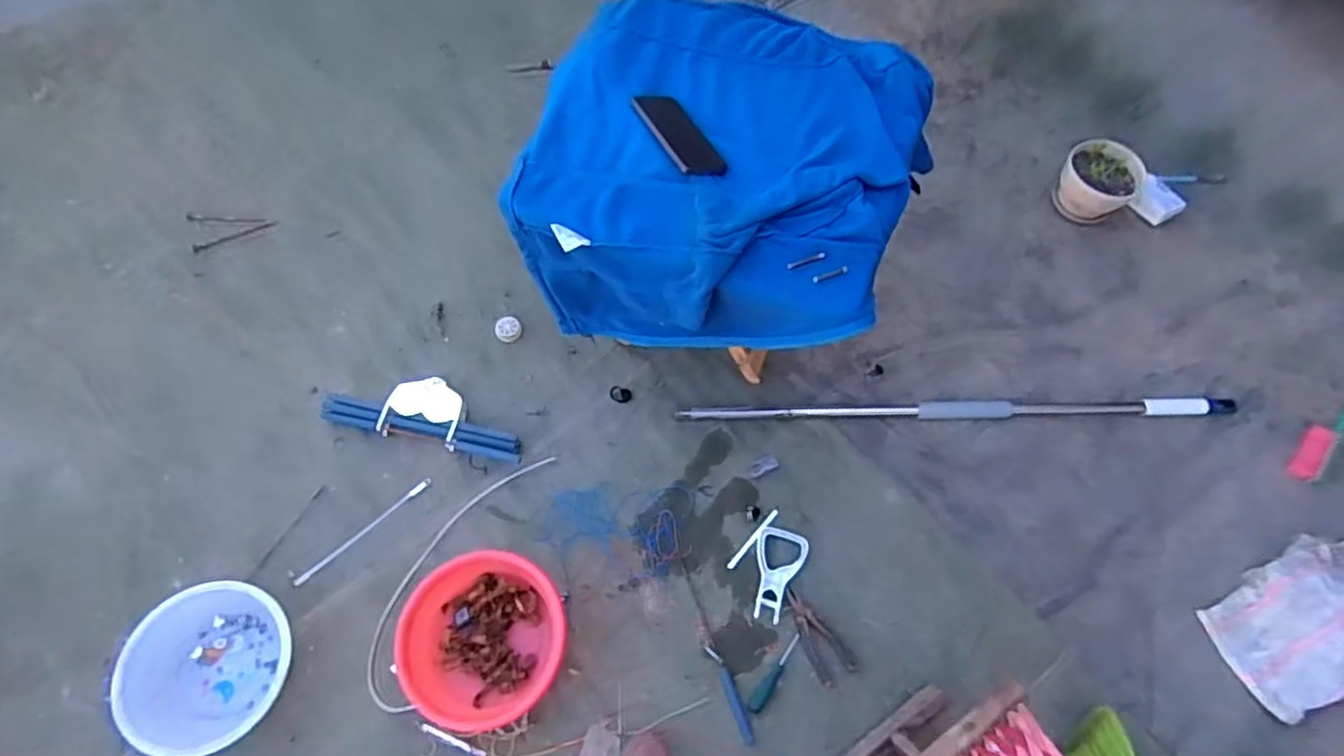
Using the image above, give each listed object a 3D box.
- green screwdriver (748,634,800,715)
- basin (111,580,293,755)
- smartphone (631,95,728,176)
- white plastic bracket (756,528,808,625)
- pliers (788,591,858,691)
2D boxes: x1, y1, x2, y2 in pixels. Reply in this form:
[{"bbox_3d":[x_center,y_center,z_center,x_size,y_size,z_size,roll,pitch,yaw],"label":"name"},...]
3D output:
[{"bbox_3d":[0.174,0.500,1.148,0.022,0.027,0.143,32,69,12],"label":"green screwdriver"},{"bbox_3d":[-0.750,0.472,1.109,0.246,0.115,0.248,1,66,-1],"label":"basin"},{"bbox_3d":[0.010,-0.341,0.950,0.076,0.008,0.168,-18,63,-27],"label":"smartphone"},{"bbox_3d":[0.196,0.348,1.205,0.090,0.014,0.160,5,66,1],"label":"white plastic bracket"},{"bbox_3d":[0.249,0.438,1.162,0.071,0.017,0.159,-25,69,-12],"label":"pliers"}]

